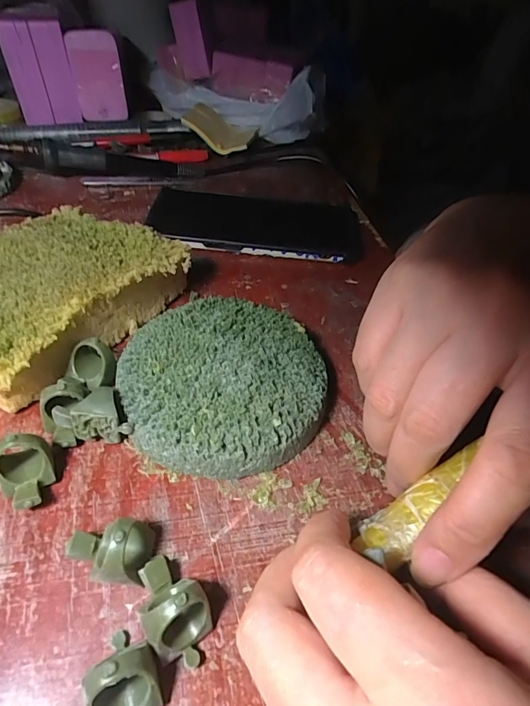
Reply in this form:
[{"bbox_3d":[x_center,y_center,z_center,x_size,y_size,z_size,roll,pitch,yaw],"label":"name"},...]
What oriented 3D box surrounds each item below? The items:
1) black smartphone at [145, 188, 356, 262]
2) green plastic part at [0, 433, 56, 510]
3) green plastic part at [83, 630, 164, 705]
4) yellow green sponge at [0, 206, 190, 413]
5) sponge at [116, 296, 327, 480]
[{"bbox_3d":[-0.009,-0.105,0.332,0.163,0.014,0.084,3,46,-4],"label":"black smartphone"},{"bbox_3d":[-0.097,0.048,0.169,0.018,0.026,0.021,38,53,26],"label":"green plastic part"},{"bbox_3d":[-0.042,0.102,0.124,0.019,0.025,0.034,-9,48,-15],"label":"green plastic part"},{"bbox_3d":[-0.117,-0.035,0.234,0.095,0.043,0.137,29,50,20],"label":"yellow green sponge"},{"bbox_3d":[-0.021,0.013,0.211,0.097,0.025,0.099,3,46,-3],"label":"sponge"}]

